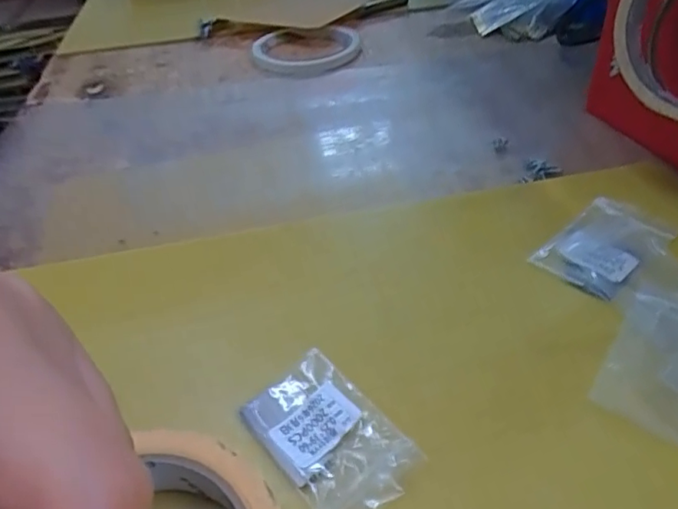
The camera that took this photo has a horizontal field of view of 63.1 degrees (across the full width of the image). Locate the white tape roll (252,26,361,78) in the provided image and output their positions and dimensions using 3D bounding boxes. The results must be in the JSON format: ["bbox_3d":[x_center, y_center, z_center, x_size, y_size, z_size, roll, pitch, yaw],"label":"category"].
[{"bbox_3d":[-0.028,-0.183,0.490,0.094,0.009,0.091,-3,41,3],"label":"white tape roll"}]

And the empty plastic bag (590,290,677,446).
[{"bbox_3d":[0.123,0.040,0.206,0.037,0.005,0.060,22,48,29],"label":"empty plastic bag"}]

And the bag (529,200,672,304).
[{"bbox_3d":[0.124,-0.006,0.257,0.061,0.004,0.038,-31,47,-26],"label":"bag"}]

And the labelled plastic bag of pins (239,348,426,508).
[{"bbox_3d":[-0.004,0.063,0.196,0.039,0.009,0.061,-30,47,-25],"label":"labelled plastic bag of pins"}]

